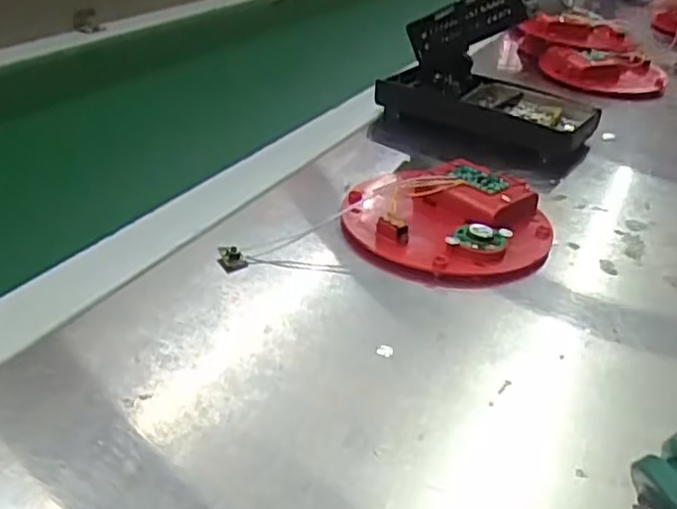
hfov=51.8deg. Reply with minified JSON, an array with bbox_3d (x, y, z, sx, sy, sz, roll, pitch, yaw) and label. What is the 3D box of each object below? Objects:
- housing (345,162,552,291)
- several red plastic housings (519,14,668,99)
[{"bbox_3d":[0.063,-0.024,0.403,0.115,0.026,0.107,3,31,-2],"label":"housing"},{"bbox_3d":[0.252,-0.202,0.698,0.139,0.053,0.138,12,32,13],"label":"several red plastic housings"}]

